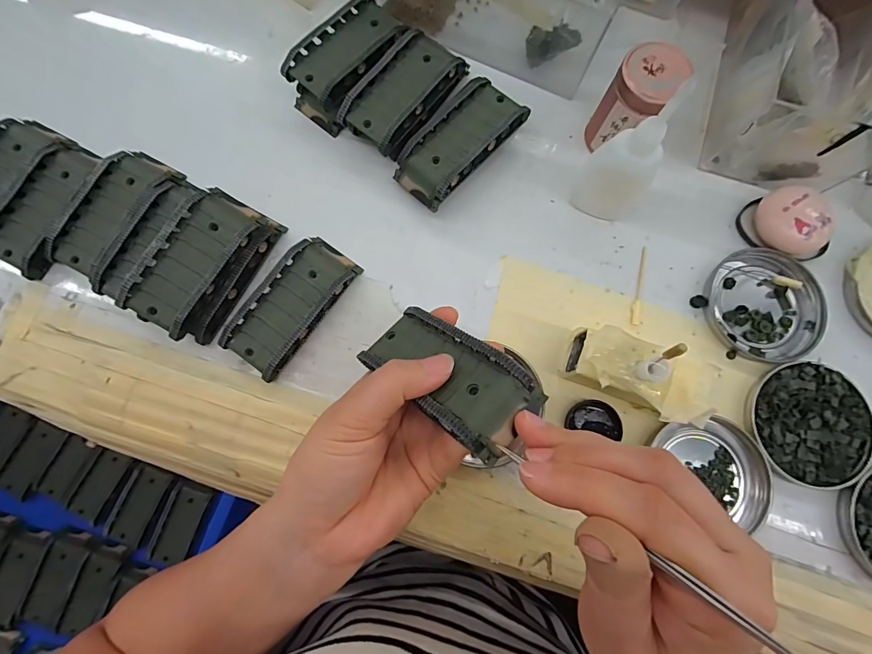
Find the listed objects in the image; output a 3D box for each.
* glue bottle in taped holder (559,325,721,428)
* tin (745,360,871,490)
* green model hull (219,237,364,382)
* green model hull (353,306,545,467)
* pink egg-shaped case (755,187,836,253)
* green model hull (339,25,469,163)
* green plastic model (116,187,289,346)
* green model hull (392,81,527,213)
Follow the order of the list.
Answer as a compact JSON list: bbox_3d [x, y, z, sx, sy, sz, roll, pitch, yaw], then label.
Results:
[{"bbox_3d":[0.126,0.029,0.246,0.085,0.061,0.039,22,80,3],"label":"glue bottle in taped holder"},{"bbox_3d":[0.245,0.063,0.264,0.077,0.013,0.074,31,81,5],"label":"tin"},{"bbox_3d":[-0.097,-0.016,0.275,0.043,0.019,0.096,35,81,6],"label":"green model hull"},{"bbox_3d":[0.004,0.022,0.205,0.045,0.021,0.097,-47,48,-8],"label":"green model hull"},{"bbox_3d":[0.251,-0.074,0.285,0.037,0.023,0.047,-19,80,-4],"label":"pink egg-shaped case"},{"bbox_3d":[-0.023,-0.169,0.295,0.049,0.034,0.094,35,81,6],"label":"green model hull"},{"bbox_3d":[-0.153,-0.042,0.270,0.052,0.033,0.097,32,81,5],"label":"green plastic model"},{"bbox_3d":[0.016,-0.130,0.290,0.048,0.034,0.094,43,82,7],"label":"green model hull"}]

